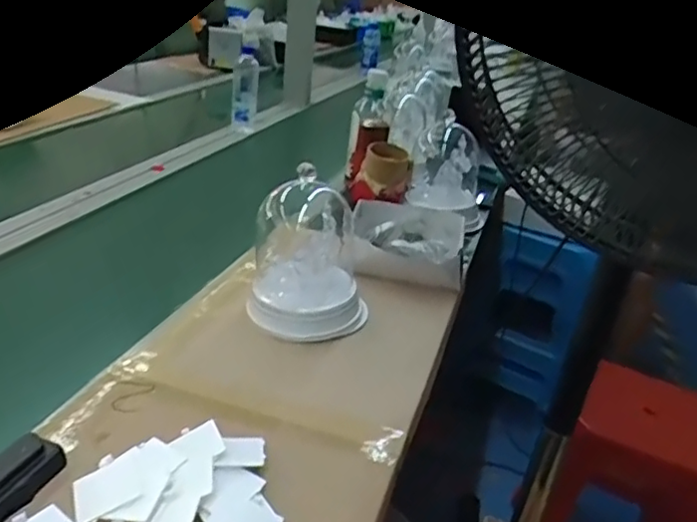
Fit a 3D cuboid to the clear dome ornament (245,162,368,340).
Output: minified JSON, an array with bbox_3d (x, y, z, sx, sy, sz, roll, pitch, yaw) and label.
[{"bbox_3d":[-0.046,-0.019,0.840,0.158,0.197,0.130,7,26,1],"label":"clear dome ornament"}]

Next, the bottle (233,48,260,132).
[{"bbox_3d":[-0.272,-0.445,1.678,0.067,0.213,0.059,1,27,-13],"label":"bottle"}]

